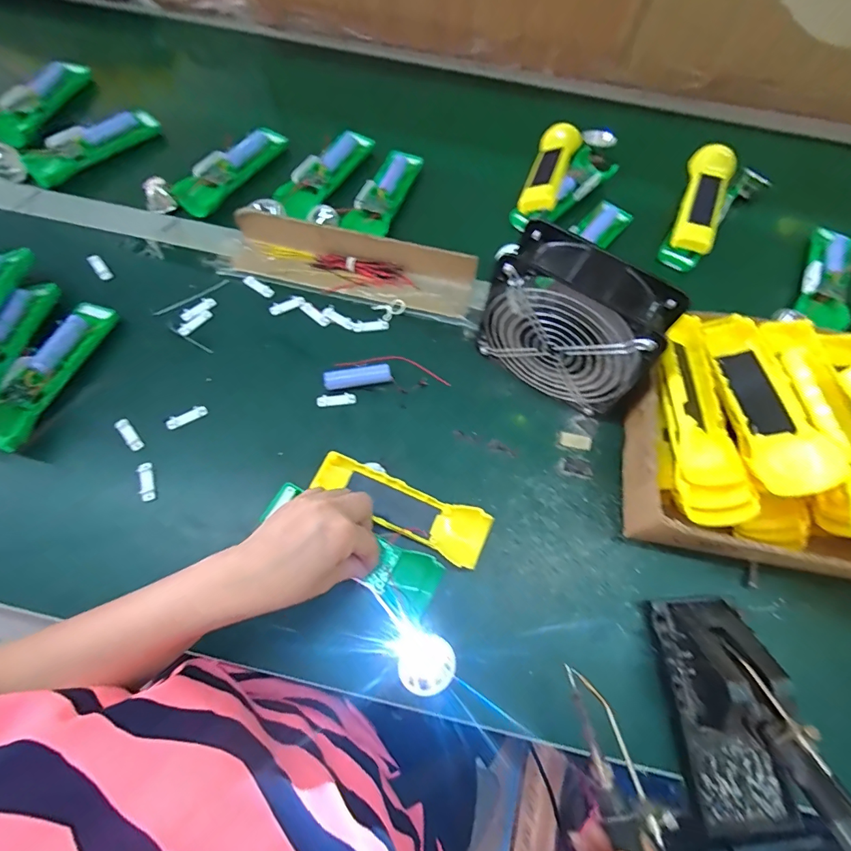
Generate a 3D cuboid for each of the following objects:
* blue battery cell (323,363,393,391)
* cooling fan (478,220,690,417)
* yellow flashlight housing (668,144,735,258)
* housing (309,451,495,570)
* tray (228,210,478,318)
[{"bbox_3d":[-0.070,-0.049,0.467,0.067,0.018,0.018,-8,69,-4],"label":"blue battery cell"},{"bbox_3d":[0.133,-0.088,0.417,0.152,0.144,0.068,34,72,12],"label":"cooling fan"},{"bbox_3d":[0.350,-0.289,0.568,0.053,0.017,0.174,25,70,9],"label":"yellow flashlight housing"},{"bbox_3d":[-0.022,0.073,0.417,0.163,0.018,0.049,26,71,11],"label":"housing"},{"bbox_3d":[-0.086,-0.182,0.507,0.277,0.038,0.056,14,69,4],"label":"tray"}]

